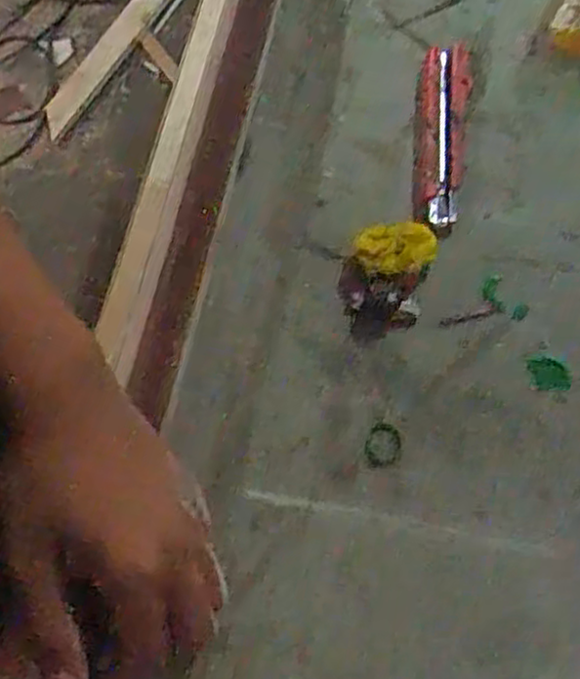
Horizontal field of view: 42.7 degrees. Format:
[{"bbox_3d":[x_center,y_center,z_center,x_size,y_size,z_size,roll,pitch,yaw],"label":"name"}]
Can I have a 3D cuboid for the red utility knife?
[{"bbox_3d":[0.102,-0.142,0.505,0.033,0.015,0.142,7,67,7],"label":"red utility knife"}]

